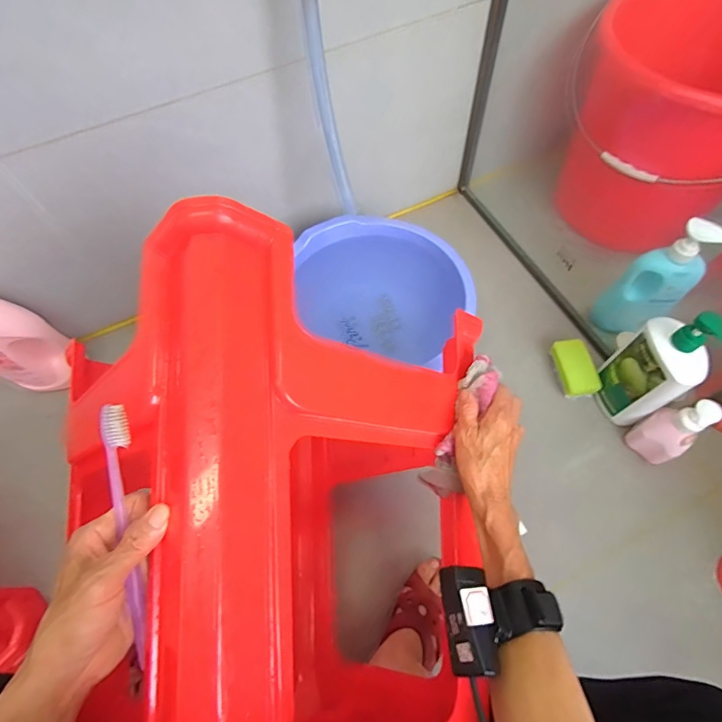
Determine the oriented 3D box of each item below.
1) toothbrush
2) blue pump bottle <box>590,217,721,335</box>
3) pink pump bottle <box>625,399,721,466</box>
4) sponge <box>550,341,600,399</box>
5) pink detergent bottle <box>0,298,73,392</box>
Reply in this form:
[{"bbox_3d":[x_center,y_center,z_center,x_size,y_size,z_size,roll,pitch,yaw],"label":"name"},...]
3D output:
[{"bbox_3d":[-0.162,0.119,0.300,0.019,0.014,0.176,-10,87,-2],"label":"toothbrush"},{"bbox_3d":[0.496,-0.130,0.727,0.103,0.243,0.058,41,72,20],"label":"blue pump bottle"},{"bbox_3d":[0.493,0.110,0.676,0.054,0.152,0.070,-33,67,-13],"label":"pink pump bottle"},{"bbox_3d":[0.394,0.013,0.787,0.061,0.027,0.109,-4,64,1],"label":"sponge"},{"bbox_3d":[-0.607,-0.036,0.729,0.093,0.302,0.108,20,66,12],"label":"pink detergent bottle"}]

